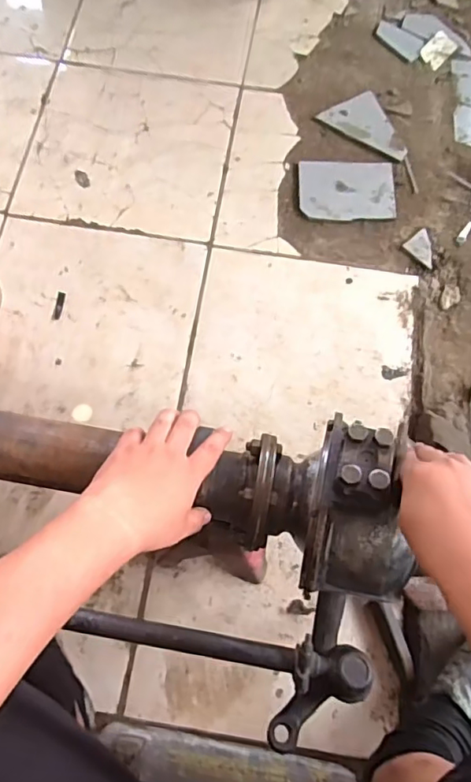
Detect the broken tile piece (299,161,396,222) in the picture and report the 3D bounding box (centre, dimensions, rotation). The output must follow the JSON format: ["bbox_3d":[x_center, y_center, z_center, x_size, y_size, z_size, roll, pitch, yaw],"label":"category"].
[{"bbox_3d":[0.219,-0.396,1.060,0.182,0.010,0.129,0,77,-1],"label":"broken tile piece"}]

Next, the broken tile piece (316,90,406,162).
[{"bbox_3d":[0.276,-0.549,1.099,0.187,0.009,0.108,30,78,6],"label":"broken tile piece"}]

